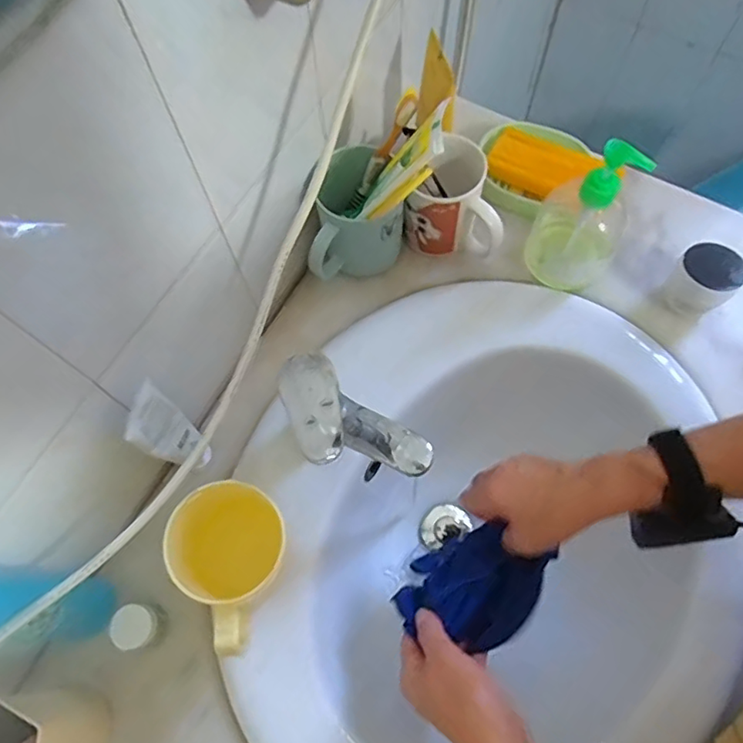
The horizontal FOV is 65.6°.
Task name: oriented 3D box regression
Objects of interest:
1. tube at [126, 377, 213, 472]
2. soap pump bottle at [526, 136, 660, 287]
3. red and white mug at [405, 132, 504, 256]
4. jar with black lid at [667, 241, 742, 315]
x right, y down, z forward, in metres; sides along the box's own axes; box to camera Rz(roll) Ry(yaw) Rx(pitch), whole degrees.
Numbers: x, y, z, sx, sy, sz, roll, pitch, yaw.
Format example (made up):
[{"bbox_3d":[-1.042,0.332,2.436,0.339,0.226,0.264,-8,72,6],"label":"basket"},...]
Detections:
[{"bbox_3d":[-0.163,0.056,0.485,0.020,0.148,0.045,8,68,5],"label":"tube"},{"bbox_3d":[0.204,-0.157,0.547,0.079,0.160,0.075,27,71,12],"label":"soap pump bottle"},{"bbox_3d":[0.092,-0.173,0.589,0.095,0.088,0.079,17,70,9],"label":"red and white mug"},{"bbox_3d":[0.323,-0.087,0.570,0.054,0.078,0.052,-1,68,2],"label":"jar with black lid"}]

